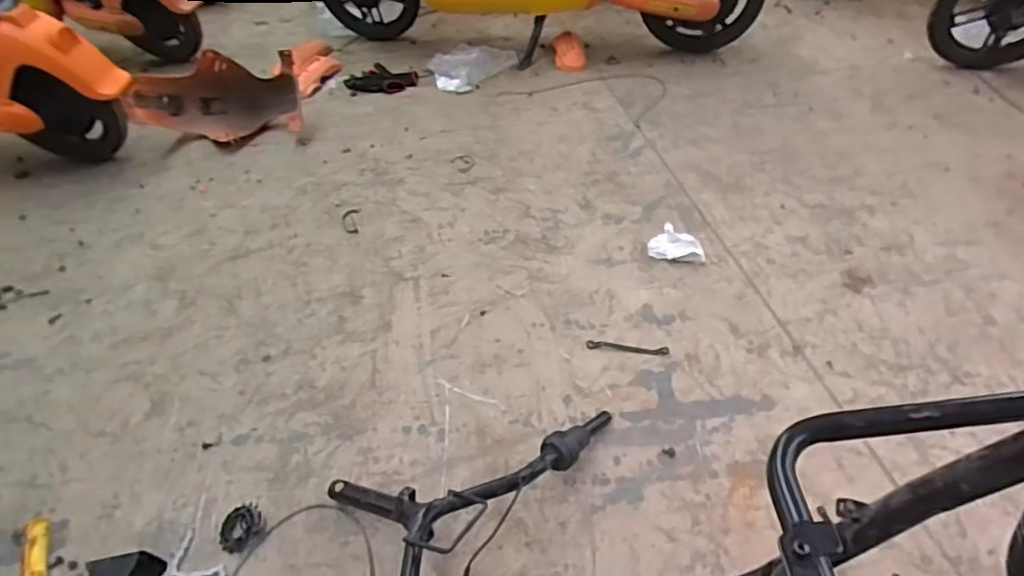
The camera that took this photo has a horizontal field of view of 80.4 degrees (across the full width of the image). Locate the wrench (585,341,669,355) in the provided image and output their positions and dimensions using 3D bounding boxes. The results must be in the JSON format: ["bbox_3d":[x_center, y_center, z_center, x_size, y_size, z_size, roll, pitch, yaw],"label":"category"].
[{"bbox_3d":[0.196,0.102,1.030,0.137,0.004,0.019,4,43,9],"label":"wrench"}]

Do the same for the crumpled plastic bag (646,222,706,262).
[{"bbox_3d":[0.319,-0.079,1.171,0.109,0.047,0.056,14,45,19],"label":"crumpled plastic bag"}]

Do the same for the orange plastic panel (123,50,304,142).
[{"bbox_3d":[-0.787,-0.511,1.651,0.407,0.183,0.191,-4,42,0],"label":"orange plastic panel"}]

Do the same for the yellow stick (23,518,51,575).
[{"bbox_3d":[-0.592,0.346,0.753,0.025,0.016,0.144,-24,46,-21],"label":"yellow stick"}]

